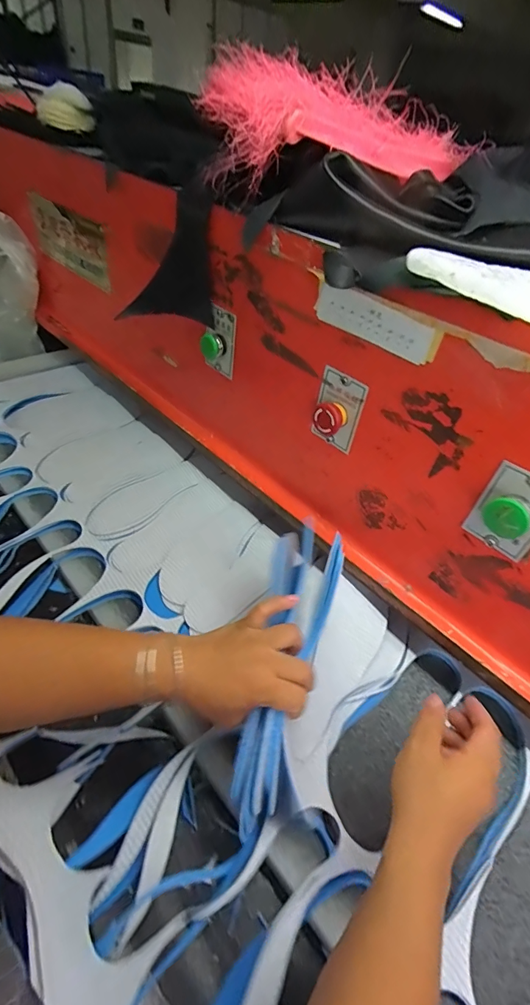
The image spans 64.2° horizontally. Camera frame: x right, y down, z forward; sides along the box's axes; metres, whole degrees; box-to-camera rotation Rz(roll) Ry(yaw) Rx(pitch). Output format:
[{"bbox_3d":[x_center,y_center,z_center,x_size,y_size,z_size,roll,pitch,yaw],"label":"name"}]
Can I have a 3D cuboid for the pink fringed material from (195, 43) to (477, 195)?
[{"bbox_3d":[0.114,-0.430,0.478,0.379,0.090,0.136,-23,52,-26],"label":"pink fringed material"}]

